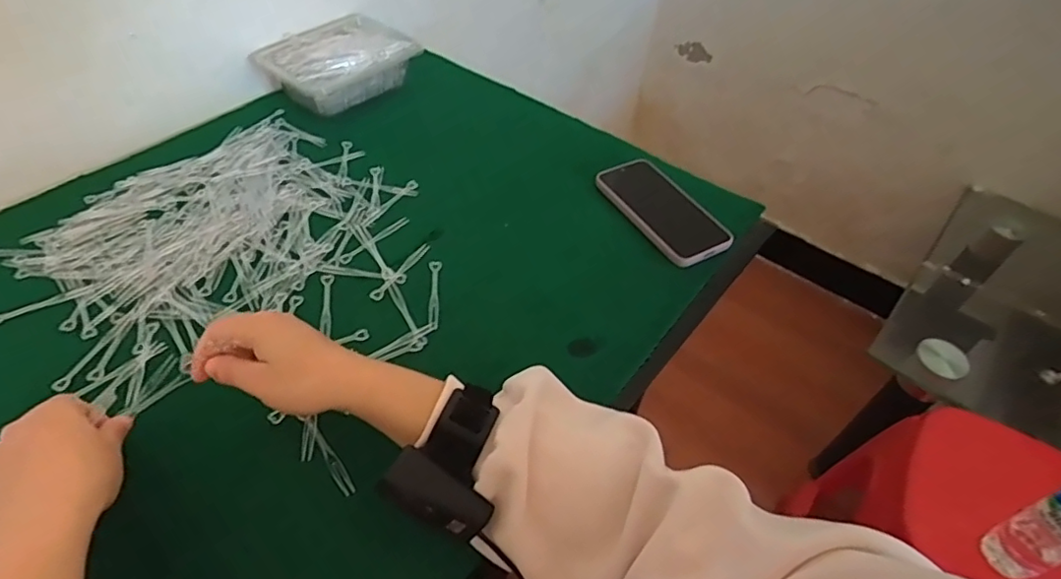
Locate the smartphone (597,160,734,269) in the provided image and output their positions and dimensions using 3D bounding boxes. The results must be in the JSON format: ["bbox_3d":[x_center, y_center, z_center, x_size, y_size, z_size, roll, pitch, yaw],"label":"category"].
[{"bbox_3d":[0.144,-0.091,0.648,0.074,0.009,0.158,-21,53,-22],"label":"smartphone"}]

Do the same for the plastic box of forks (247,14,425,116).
[{"bbox_3d":[-0.250,-0.296,0.775,0.131,0.065,0.180,38,55,26],"label":"plastic box of forks"}]

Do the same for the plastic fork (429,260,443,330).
[{"bbox_3d":[-0.091,0.002,0.564,0.012,0.009,0.085,-2,48,-6],"label":"plastic fork"}]

